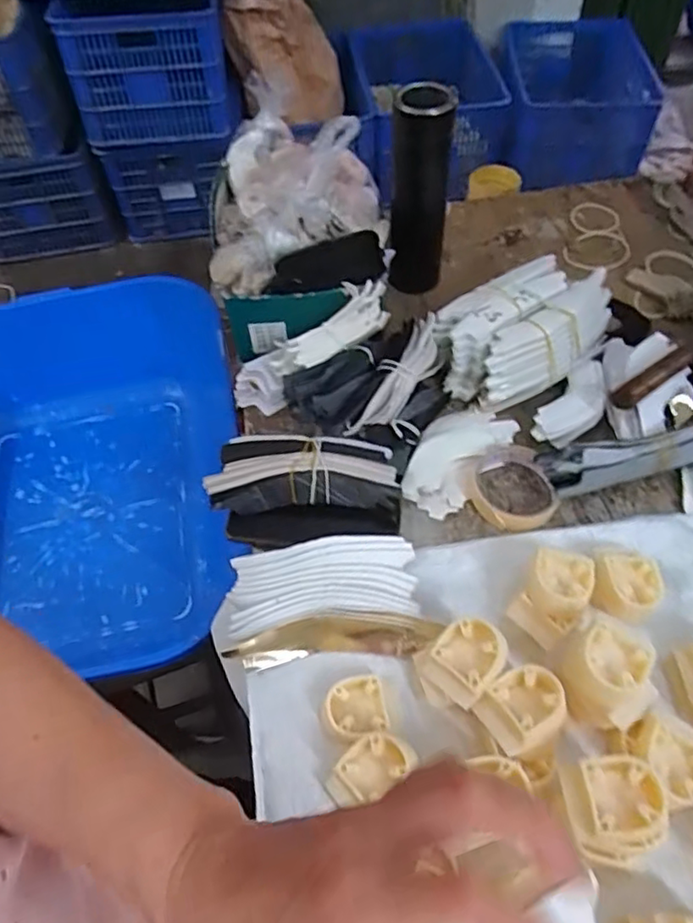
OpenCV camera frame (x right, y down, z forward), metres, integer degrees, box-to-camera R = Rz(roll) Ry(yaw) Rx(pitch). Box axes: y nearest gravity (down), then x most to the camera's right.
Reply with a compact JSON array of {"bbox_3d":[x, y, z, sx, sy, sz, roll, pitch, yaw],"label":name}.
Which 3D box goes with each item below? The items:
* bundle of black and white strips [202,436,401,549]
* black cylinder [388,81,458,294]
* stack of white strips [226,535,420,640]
[{"bbox_3d":[-0.039,0.026,0.582,0.171,0.059,0.110,-3,56,1],"label":"bundle of black and white strips"},{"bbox_3d":[0.082,-0.291,0.697,0.060,0.226,0.068,9,57,9],"label":"black cylinder"},{"bbox_3d":[-0.020,0.109,0.538,0.157,0.034,0.076,-7,56,-2],"label":"stack of white strips"}]

